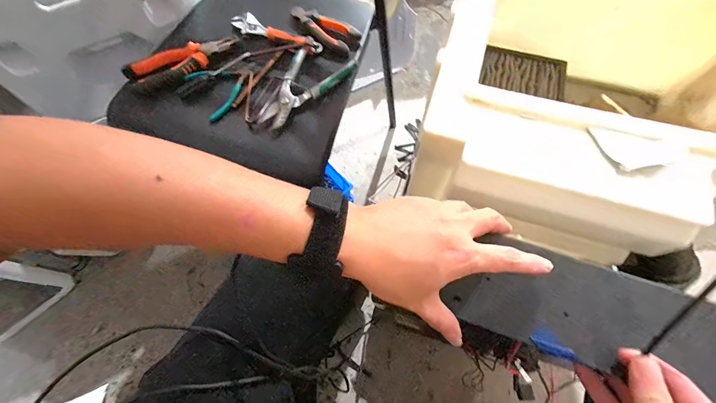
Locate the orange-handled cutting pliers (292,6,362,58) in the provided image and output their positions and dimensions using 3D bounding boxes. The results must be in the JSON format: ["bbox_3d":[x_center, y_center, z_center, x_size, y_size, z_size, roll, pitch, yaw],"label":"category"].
[{"bbox_3d":[-0.062,-0.310,0.558,0.140,0.023,0.052,35,73,15],"label":"orange-handled cutting pliers"}]

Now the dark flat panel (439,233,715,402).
[{"bbox_3d":[0.203,0.095,0.247,0.248,0.006,0.076,19,85,8],"label":"dark flat panel"}]

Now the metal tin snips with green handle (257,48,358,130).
[{"bbox_3d":[-0.098,-0.202,0.524,0.188,0.019,0.084,-43,72,-14],"label":"metal tin snips with green handle"}]

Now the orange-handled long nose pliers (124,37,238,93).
[{"bbox_3d":[-0.301,-0.240,0.542,0.193,0.034,0.060,-28,69,-9],"label":"orange-handled long nose pliers"}]

